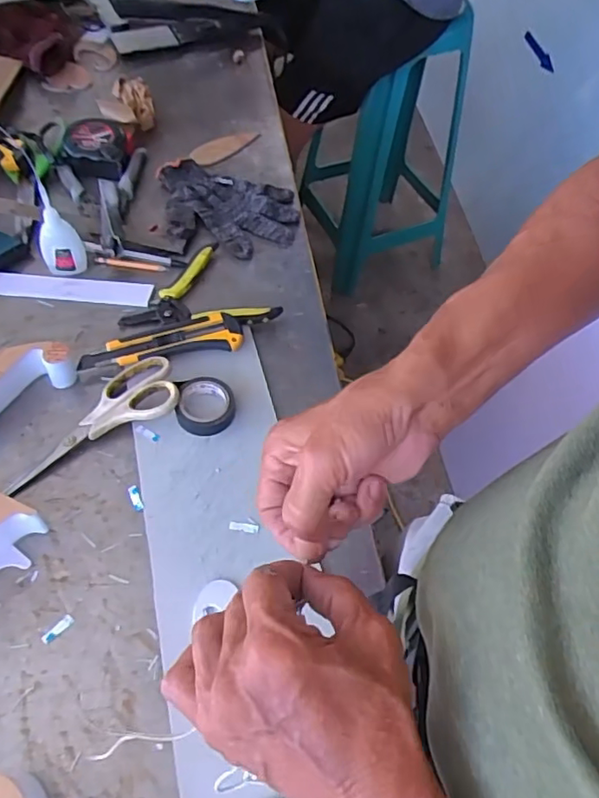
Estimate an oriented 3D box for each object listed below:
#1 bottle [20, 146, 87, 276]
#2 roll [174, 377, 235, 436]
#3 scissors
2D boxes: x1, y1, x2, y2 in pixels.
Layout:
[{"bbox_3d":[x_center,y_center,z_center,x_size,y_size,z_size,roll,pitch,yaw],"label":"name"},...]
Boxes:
[{"bbox_3d":[-0.265,-0.188,0.621,0.037,0.130,0.034,19,57,9],"label":"bottle"},{"bbox_3d":[-0.091,0.005,0.564,0.054,0.017,0.062,2,56,-2],"label":"roll"},{"bbox_3d":[-0.201,0.018,0.555,0.176,0.008,0.074,-30,55,-9],"label":"scissors"}]

